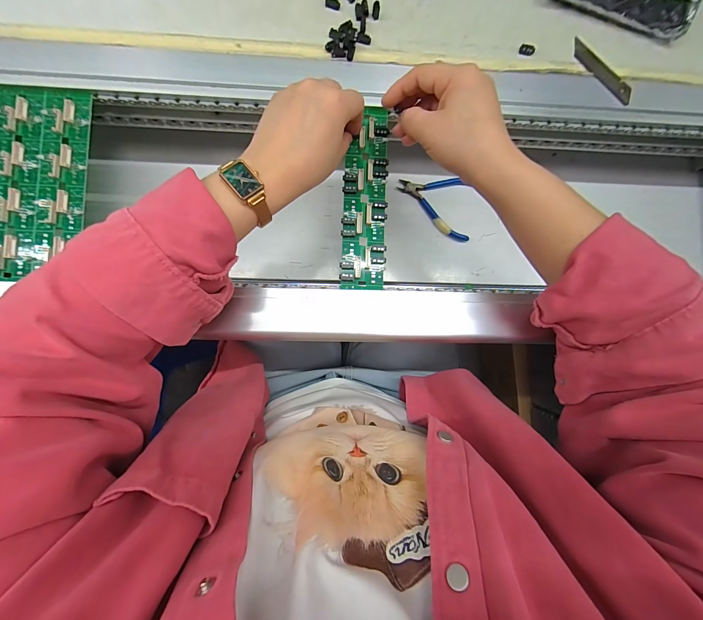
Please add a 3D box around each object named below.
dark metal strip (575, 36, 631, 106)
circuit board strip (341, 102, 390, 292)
[{"bbox_3d":[0.255,-0.243,0.314,0.018,0.004,0.081,-43,91,-4],"label":"dark metal strip"},{"bbox_3d":[0.014,-0.110,0.304,0.044,0.008,0.178,4,87,-3],"label":"circuit board strip"}]

